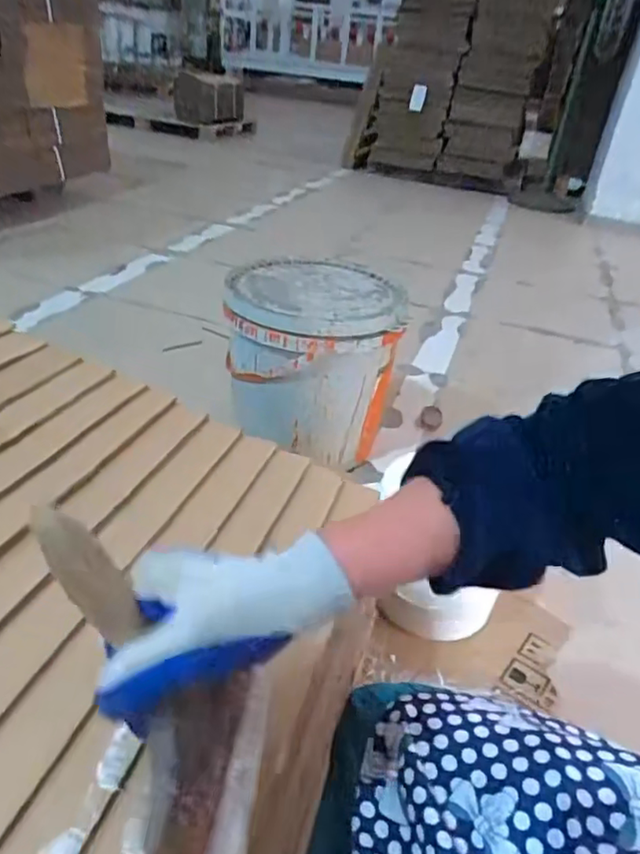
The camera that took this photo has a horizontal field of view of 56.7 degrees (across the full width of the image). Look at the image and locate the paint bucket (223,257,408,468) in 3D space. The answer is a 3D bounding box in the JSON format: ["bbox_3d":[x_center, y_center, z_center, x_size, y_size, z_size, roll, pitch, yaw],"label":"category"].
[{"bbox_3d":[-0.021,-0.127,1.181,0.319,0.313,0.284,5,32,-4],"label":"paint bucket"}]

